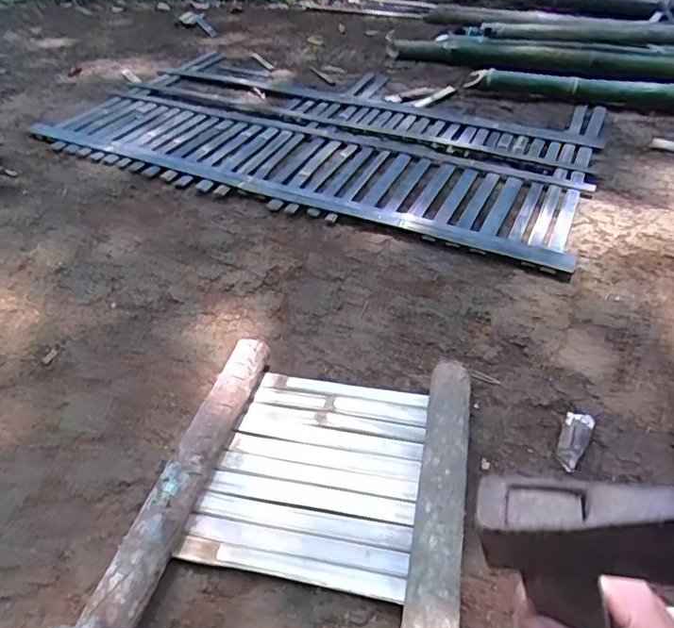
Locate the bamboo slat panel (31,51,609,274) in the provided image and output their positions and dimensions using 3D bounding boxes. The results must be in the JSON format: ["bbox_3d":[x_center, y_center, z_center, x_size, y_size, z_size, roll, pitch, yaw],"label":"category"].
[{"bbox_3d":[-0.045,-0.540,1.649,1.487,0.038,0.815,16,45,18],"label":"bamboo slat panel"}]

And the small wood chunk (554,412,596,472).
[{"bbox_3d":[0.375,0.190,0.878,0.042,0.045,0.112,21,48,24],"label":"small wood chunk"}]

